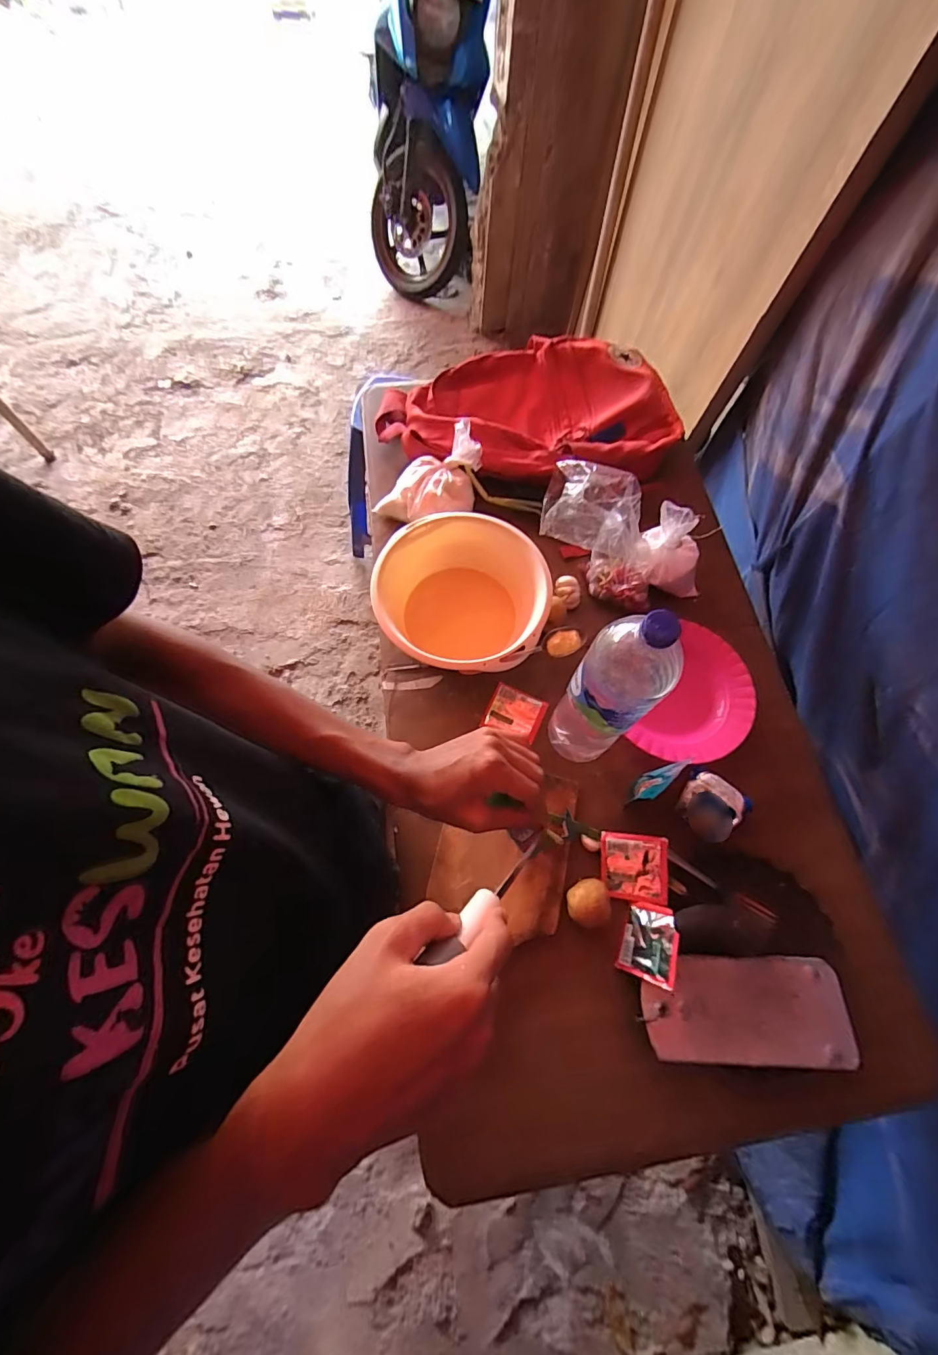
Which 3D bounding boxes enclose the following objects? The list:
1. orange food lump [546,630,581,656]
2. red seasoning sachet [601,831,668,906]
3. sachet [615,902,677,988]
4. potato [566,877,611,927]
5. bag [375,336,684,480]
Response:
[{"bbox_3d":[0.127,-0.046,0.641,0.043,0.016,0.029,-11,70,-7],"label":"orange food lump"},{"bbox_3d":[0.205,0.237,0.597,0.077,0.010,0.077,0,78,19],"label":"red seasoning sachet"},{"bbox_3d":[0.209,0.309,0.557,0.009,0.069,0.075,35,65,-28],"label":"sachet"},{"bbox_3d":[0.146,0.276,0.592,0.054,0.037,0.058,1,69,-2],"label":"potato"},{"bbox_3d":[0.108,-0.479,0.858,0.530,0.078,0.311,-2,69,-3],"label":"bag"}]

